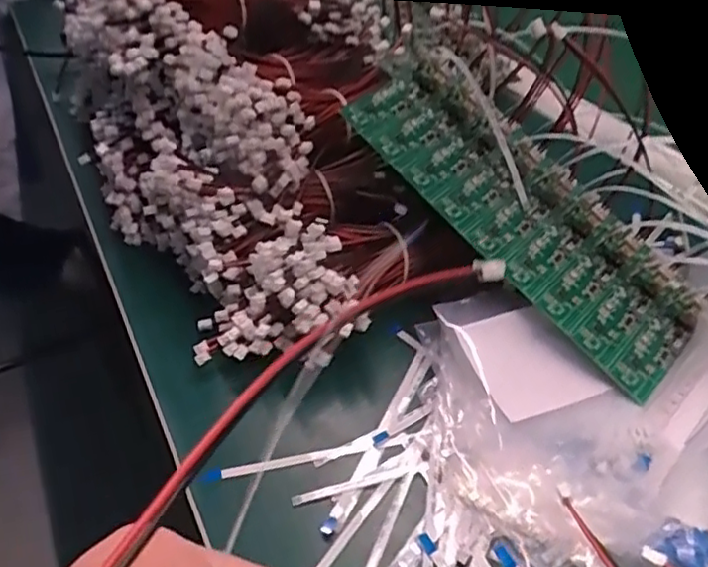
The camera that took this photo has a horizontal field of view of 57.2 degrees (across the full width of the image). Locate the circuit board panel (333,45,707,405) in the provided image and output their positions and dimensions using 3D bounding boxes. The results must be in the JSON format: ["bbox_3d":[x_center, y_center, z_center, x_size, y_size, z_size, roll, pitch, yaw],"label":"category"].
[{"bbox_3d":[0.082,-0.033,0.315,0.069,0.006,0.188,-39,80,-28],"label":"circuit board panel"}]

